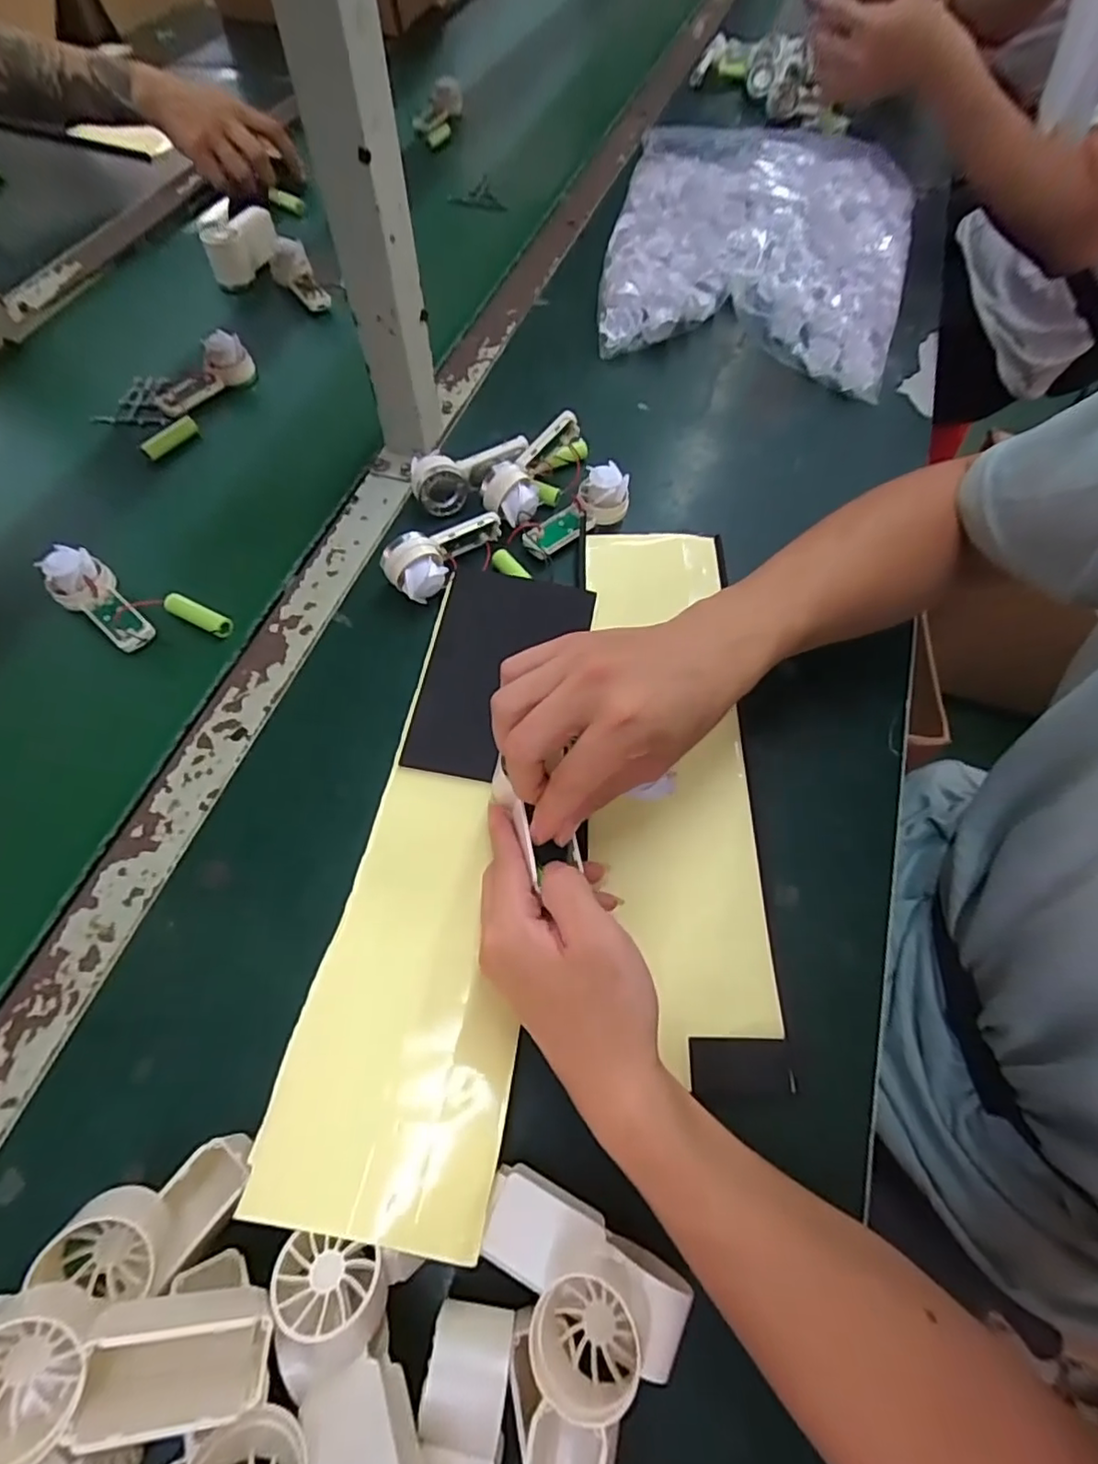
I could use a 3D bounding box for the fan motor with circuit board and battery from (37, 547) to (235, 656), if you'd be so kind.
[{"bbox_3d":[-0.296,-0.088,0.430,0.129,0.034,0.050,23,65,8],"label":"fan motor with circuit board and battery"}]

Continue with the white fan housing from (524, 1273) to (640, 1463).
[{"bbox_3d":[0.010,0.255,0.218,0.041,0.034,0.086,8,63,1],"label":"white fan housing"}]

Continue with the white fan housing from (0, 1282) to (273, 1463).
[{"bbox_3d":[-0.149,0.216,0.206,0.098,0.037,0.037,7,63,-15],"label":"white fan housing"}]

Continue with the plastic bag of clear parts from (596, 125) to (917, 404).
[{"bbox_3d":[0.227,-0.550,0.656,0.302,0.061,0.459,14,64,4],"label":"plastic bag of clear parts"}]

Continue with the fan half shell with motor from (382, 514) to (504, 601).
[{"bbox_3d":[-0.071,-0.131,0.437,0.093,0.043,0.034,-34,70,-18],"label":"fan half shell with motor"}]

